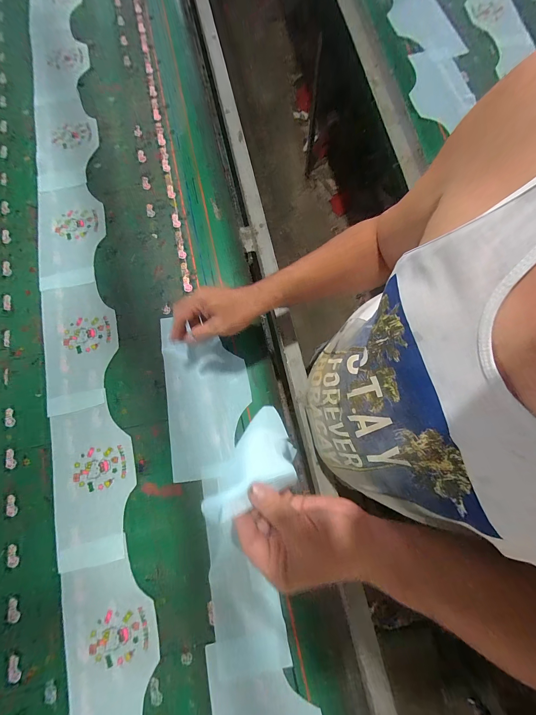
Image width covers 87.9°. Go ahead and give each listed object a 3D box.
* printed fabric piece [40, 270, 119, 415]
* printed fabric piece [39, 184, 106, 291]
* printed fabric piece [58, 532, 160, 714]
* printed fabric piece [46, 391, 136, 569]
[{"bbox_3d":[-0.363,-0.042,0.535,0.137,0.007,0.277,-14,77,-4],"label":"printed fabric piece"},{"bbox_3d":[-0.413,-0.258,0.584,0.137,0.012,0.234,-10,76,0],"label":"printed fabric piece"},{"bbox_3d":[-0.241,0.432,0.424,0.137,0.010,0.280,-12,77,-4],"label":"printed fabric piece"},{"bbox_3d":[-0.302,0.196,0.477,0.136,0.007,0.278,-13,77,-4],"label":"printed fabric piece"}]

